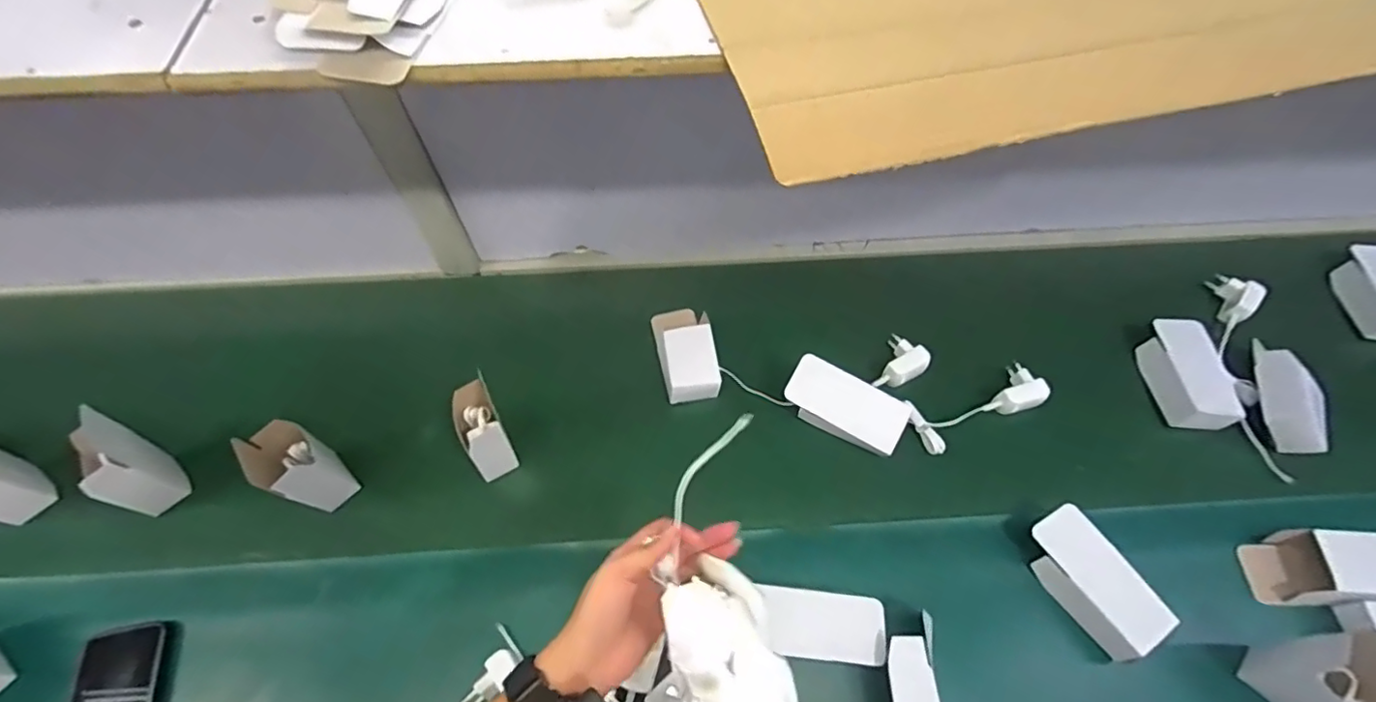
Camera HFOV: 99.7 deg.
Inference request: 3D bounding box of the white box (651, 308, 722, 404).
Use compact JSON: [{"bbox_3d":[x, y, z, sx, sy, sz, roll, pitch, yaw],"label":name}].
[{"bbox_3d":[-0.004,-0.006,0.782,0.070,0.052,0.150,-6,56,-8],"label":"white box"}]

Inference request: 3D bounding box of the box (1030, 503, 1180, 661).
[{"bbox_3d":[0.432,0.248,0.622,0.069,0.049,0.144,-21,60,-17],"label":"box"}]

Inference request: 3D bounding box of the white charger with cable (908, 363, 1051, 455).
[{"bbox_3d":[0.363,0.070,0.732,0.175,0.053,0.062,-19,59,-16],"label":"white charger with cable"}]

